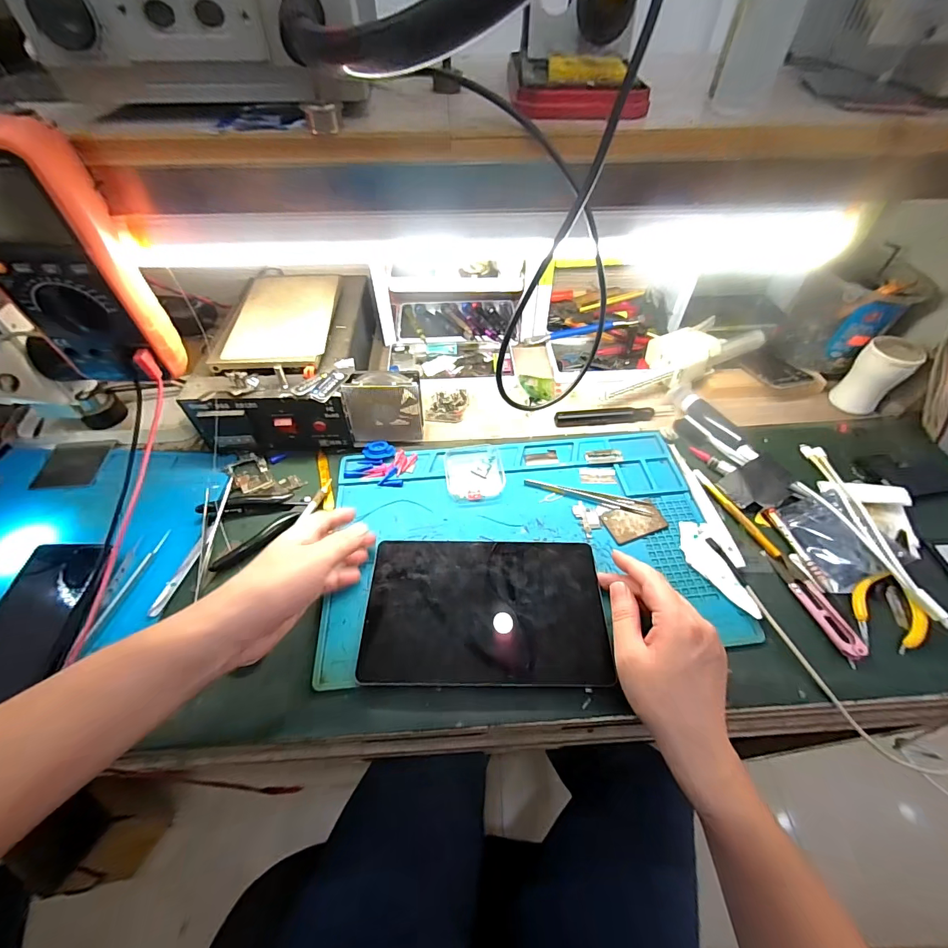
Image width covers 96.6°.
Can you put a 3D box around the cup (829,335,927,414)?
[{"bbox_3d":[0.480,-0.115,0.511,0.047,0.084,0.051,0,51,0],"label":"cup"}]

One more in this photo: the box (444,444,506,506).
[{"bbox_3d":[0.001,-0.002,0.469,0.062,0.014,0.079,-7,51,-5],"label":"box"}]

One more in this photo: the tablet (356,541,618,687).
[{"bbox_3d":[0.010,0.117,0.372,0.202,0.013,0.124,0,51,0],"label":"tablet"}]

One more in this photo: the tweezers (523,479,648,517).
[{"bbox_3d":[0.120,0.023,0.450,0.130,0.004,0.019,12,52,10],"label":"tweezers"}]

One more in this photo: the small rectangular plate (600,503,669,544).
[{"bbox_3d":[0.164,0.047,0.434,0.060,0.004,0.036,-17,53,-13],"label":"small rectangular plate"}]

